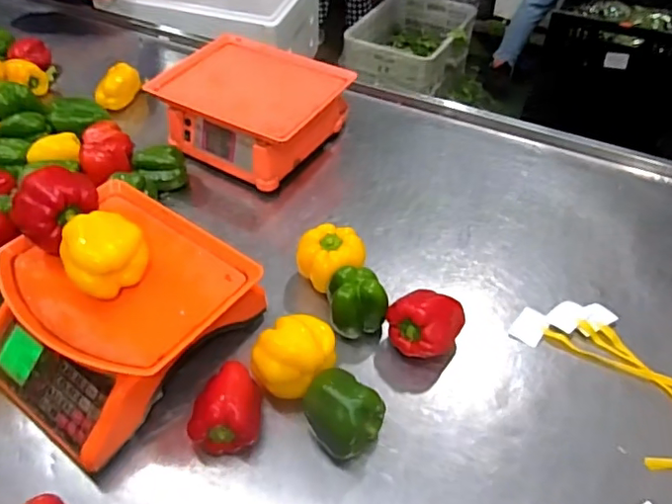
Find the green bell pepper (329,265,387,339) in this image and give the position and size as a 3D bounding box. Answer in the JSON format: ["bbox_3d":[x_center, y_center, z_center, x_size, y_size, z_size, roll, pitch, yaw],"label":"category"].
[{"bbox_3d":[0.028,0.070,0.765,0.078,0.085,0.071,1,46,-1],"label":"green bell pepper"}]

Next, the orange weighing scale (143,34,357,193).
[{"bbox_3d":[-0.163,-0.261,1.037,0.315,0.131,0.253,21,48,17],"label":"orange weighing scale"}]

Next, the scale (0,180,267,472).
[{"bbox_3d":[-0.285,0.083,0.717,0.272,0.132,0.284,27,50,22],"label":"scale"}]

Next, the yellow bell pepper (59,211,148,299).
[{"bbox_3d":[-0.269,0.002,0.654,0.087,0.067,0.085,1,46,-1],"label":"yellow bell pepper"}]

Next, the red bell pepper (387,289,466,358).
[{"bbox_3d":[0.123,0.097,0.739,0.099,0.083,0.070,-18,49,-18],"label":"red bell pepper"}]

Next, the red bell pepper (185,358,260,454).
[{"bbox_3d":[-0.128,0.182,0.661,0.082,0.072,0.094,1,46,-1],"label":"red bell pepper"}]

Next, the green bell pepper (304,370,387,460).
[{"bbox_3d":[0.006,0.188,0.652,0.087,0.083,0.074,30,52,25],"label":"green bell pepper"}]

